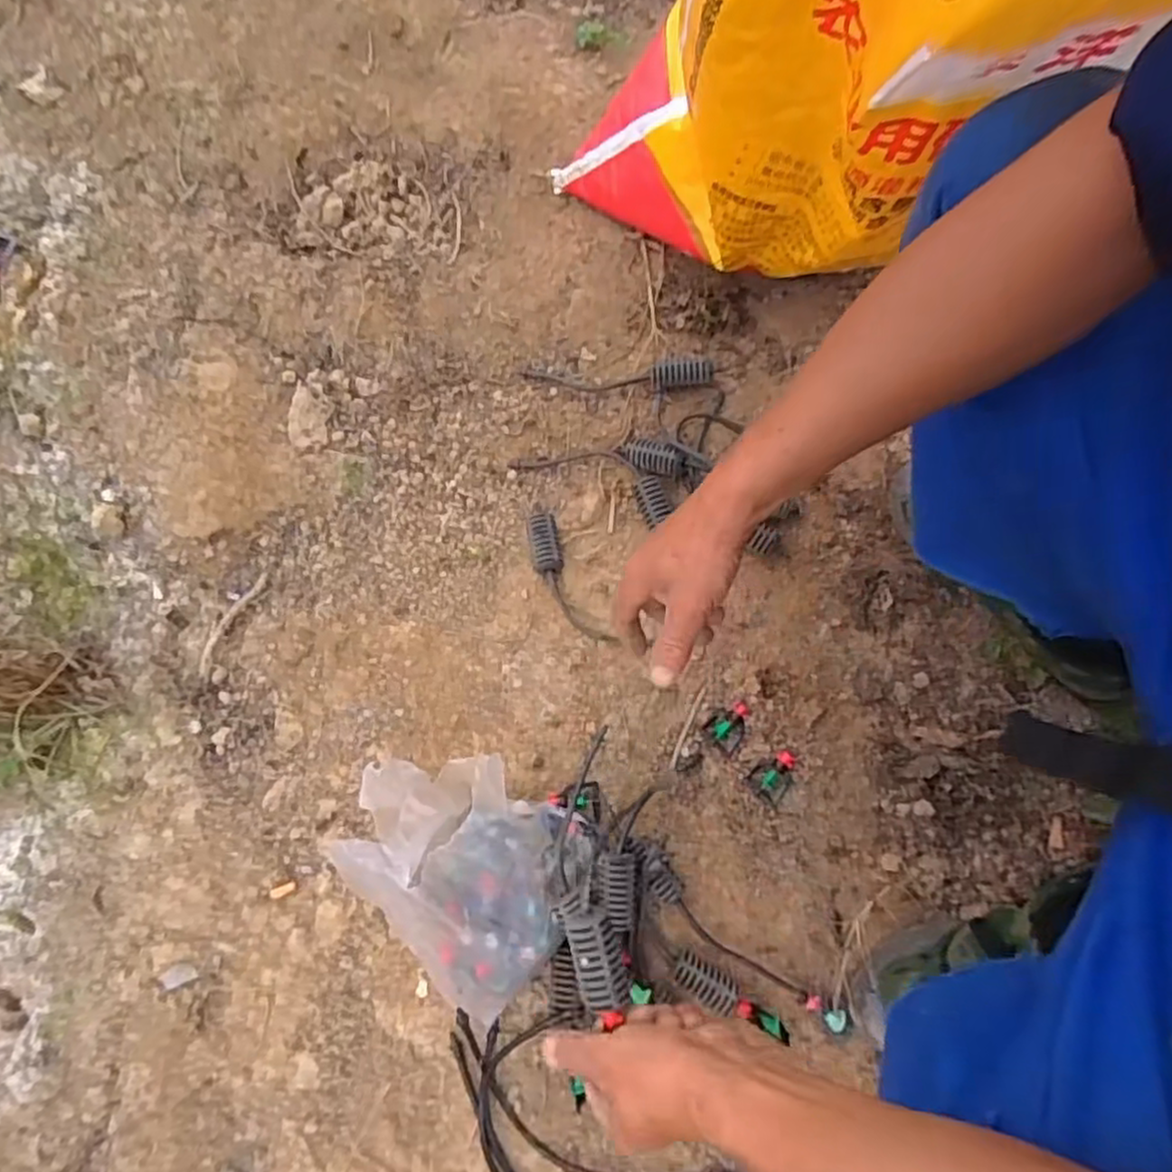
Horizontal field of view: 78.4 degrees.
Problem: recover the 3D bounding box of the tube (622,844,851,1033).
[{"bbox_3d":[0.126,0.304,0.609,0.234,0.050,0.033,40,82,6],"label":"tube"}]

